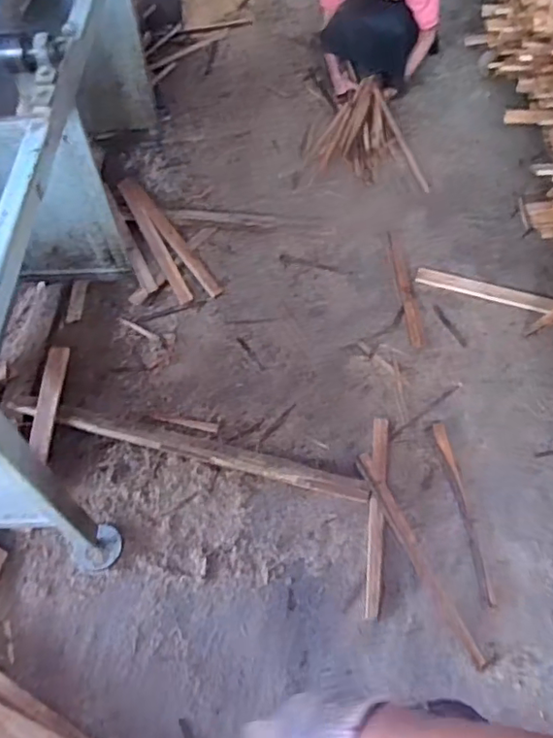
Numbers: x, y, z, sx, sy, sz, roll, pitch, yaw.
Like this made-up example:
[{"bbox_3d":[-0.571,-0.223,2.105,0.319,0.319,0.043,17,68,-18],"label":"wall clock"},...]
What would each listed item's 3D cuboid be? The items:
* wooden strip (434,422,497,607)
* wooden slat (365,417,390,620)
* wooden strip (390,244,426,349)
[{"bbox_3d":[0.492,0.360,1.505,0.036,0.013,0.482,-6,59,-4],"label":"wooden strip"},{"bbox_3d":[0.266,0.365,1.503,0.045,0.024,0.531,6,59,4],"label":"wooden slat"},{"bbox_3d":[0.434,-0.254,1.910,0.049,0.014,0.424,-4,59,-2],"label":"wooden strip"}]

